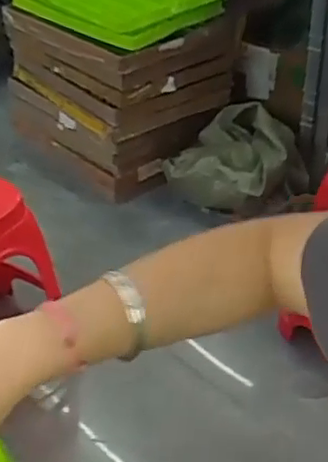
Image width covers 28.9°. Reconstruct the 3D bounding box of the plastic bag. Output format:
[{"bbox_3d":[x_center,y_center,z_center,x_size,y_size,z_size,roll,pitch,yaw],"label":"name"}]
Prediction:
[{"bbox_3d":[0.215,-0.207,1.873,0.396,0.225,0.262,24,43,31],"label":"plastic bag"}]

